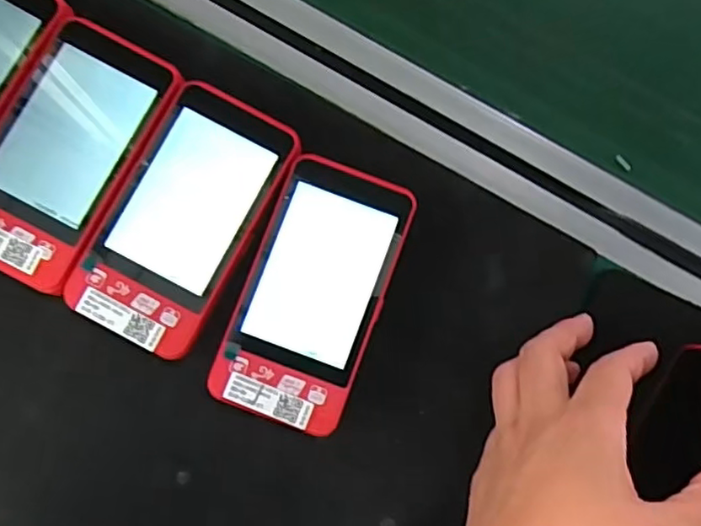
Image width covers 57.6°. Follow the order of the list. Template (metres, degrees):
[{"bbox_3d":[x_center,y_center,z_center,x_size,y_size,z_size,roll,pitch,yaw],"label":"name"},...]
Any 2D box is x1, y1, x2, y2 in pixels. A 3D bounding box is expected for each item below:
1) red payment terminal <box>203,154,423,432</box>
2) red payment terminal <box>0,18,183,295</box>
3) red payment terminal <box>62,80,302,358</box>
[{"bbox_3d":[-0.016,0.014,0.297,0.061,0.022,0.118,21,84,0],"label":"red payment terminal"},{"bbox_3d":[-0.129,-0.050,0.289,0.065,0.018,0.119,26,84,0],"label":"red payment terminal"},{"bbox_3d":[-0.075,-0.020,0.295,0.061,0.025,0.120,27,84,1],"label":"red payment terminal"}]

